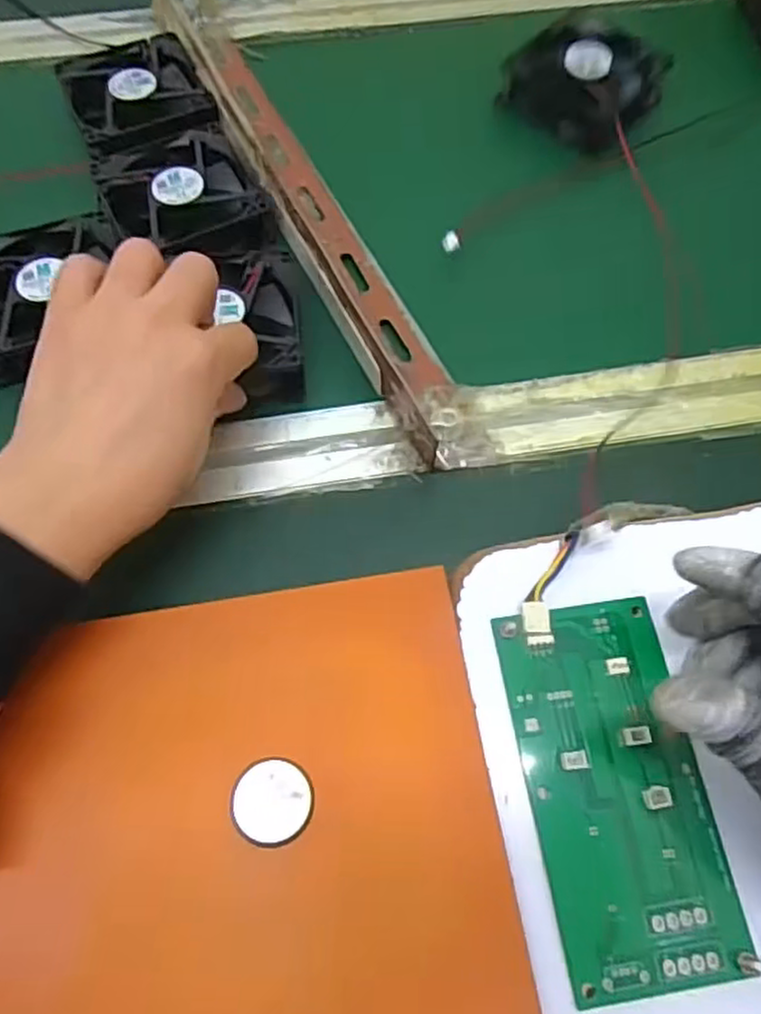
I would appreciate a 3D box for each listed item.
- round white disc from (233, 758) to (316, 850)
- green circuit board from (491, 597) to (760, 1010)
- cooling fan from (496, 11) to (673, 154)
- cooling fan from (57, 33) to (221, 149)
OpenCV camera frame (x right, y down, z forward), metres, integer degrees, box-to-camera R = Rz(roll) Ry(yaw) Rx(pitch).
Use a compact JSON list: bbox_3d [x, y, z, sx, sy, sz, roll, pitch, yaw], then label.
[{"bbox_3d":[-0.039,0.108,0.261,0.029,0.004,0.029,4,59,-7],"label":"round white disc"},{"bbox_3d":[0.088,0.102,0.266,0.064,0.012,0.135,-8,64,-4],"label":"green circuit board"},{"bbox_3d":[0.129,-0.273,0.457,0.090,0.034,0.077,32,68,15],"label":"cooling fan"},{"bbox_3d":[-0.146,-0.250,0.436,0.080,0.021,0.087,-19,65,-9],"label":"cooling fan"}]

